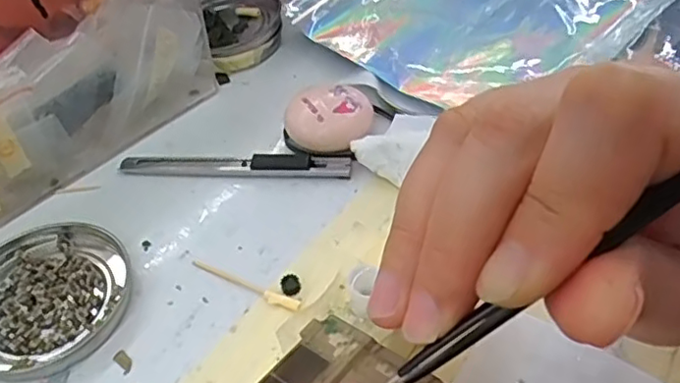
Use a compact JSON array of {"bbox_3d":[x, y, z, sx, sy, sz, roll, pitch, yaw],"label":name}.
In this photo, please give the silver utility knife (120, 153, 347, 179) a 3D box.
[{"bbox_3d":[-0.057,-0.016,0.339,0.126,0.007,0.015,3,47,7],"label":"silver utility knife"}]

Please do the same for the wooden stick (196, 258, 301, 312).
[{"bbox_3d":[-0.044,0.043,0.285,0.059,0.004,0.007,18,51,21],"label":"wooden stick"}]

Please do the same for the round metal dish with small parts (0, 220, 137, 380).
[{"bbox_3d":[-0.138,0.047,0.285,0.081,0.008,0.079,-2,46,3],"label":"round metal dish with small parts"}]

